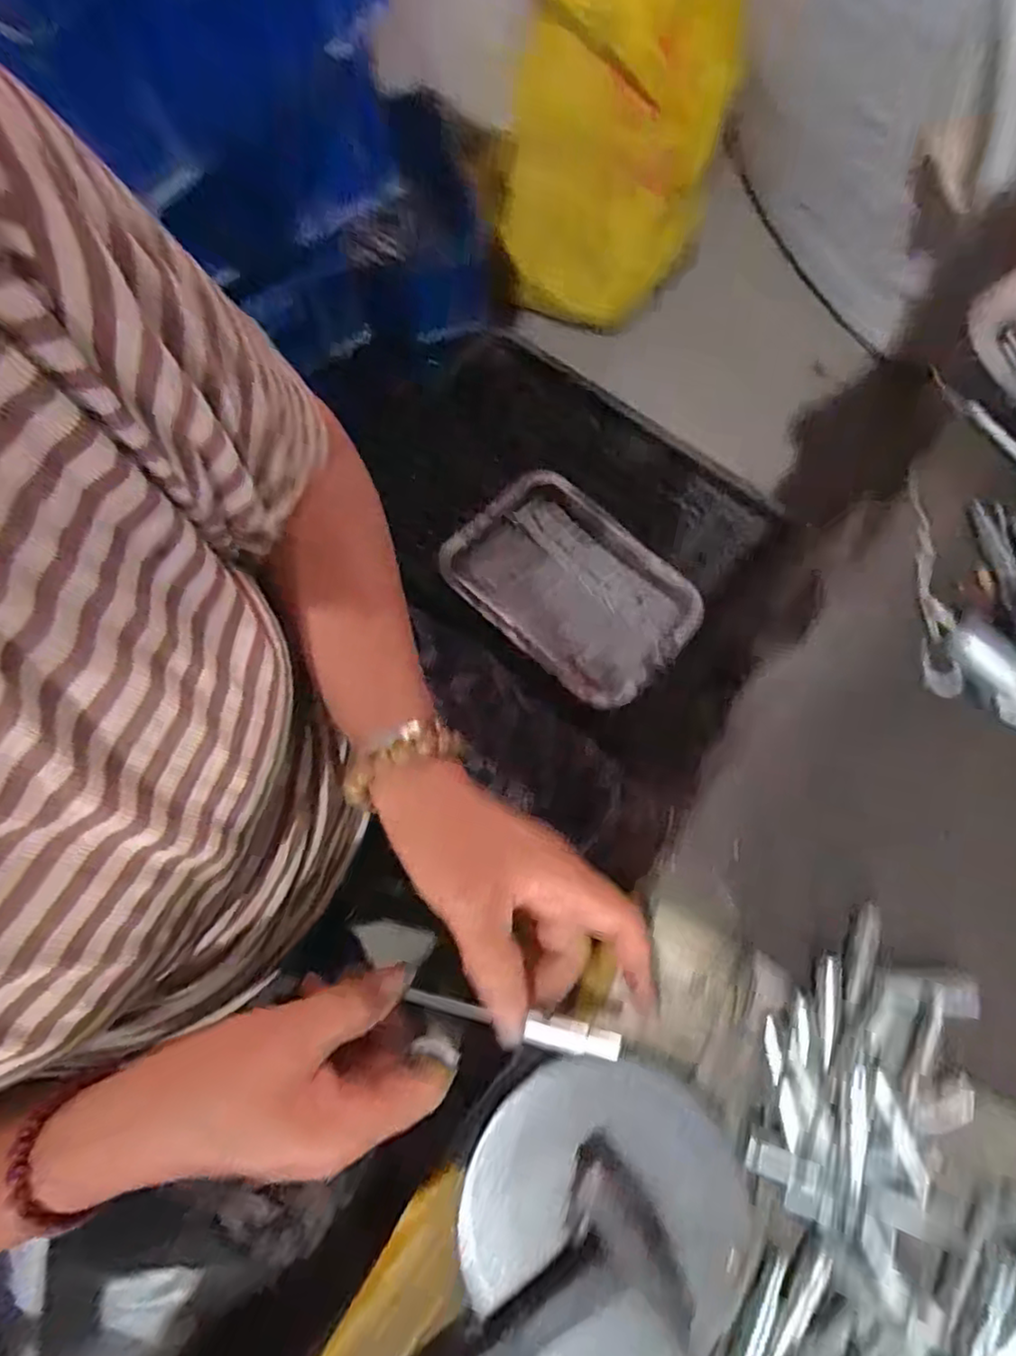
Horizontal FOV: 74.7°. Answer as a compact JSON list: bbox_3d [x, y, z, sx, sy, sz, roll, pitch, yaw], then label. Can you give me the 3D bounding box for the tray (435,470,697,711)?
[{"bbox_3d":[0.068,-0.099,0.722,0.254,0.036,0.179,42,79,12],"label":"tray"}]

